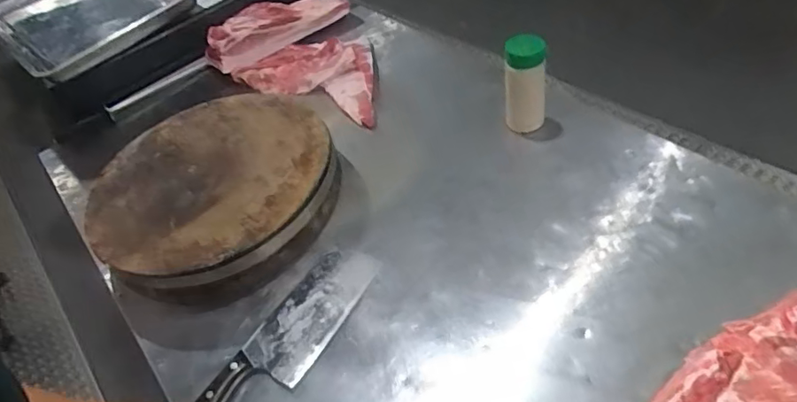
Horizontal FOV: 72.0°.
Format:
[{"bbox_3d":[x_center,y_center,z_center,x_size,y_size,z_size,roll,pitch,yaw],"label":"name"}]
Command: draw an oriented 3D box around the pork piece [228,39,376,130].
[{"bbox_3d":[-0.149,-0.271,1.135,0.359,0.035,0.189,23,62,29],"label":"pork piece"}]

